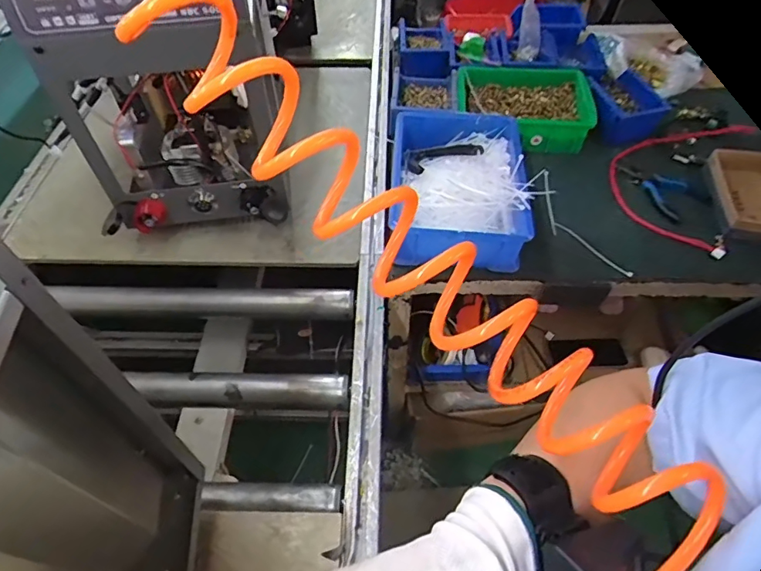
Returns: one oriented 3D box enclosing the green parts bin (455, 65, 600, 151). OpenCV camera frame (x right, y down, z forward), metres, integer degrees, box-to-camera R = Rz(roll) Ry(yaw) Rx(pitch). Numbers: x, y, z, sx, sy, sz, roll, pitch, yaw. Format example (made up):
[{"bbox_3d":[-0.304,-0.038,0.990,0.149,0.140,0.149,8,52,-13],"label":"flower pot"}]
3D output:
[{"bbox_3d":[0.255,-0.322,0.904,0.241,0.079,0.154,13,53,11],"label":"green parts bin"}]

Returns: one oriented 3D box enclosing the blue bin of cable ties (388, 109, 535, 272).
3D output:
[{"bbox_3d":[0.124,-0.167,0.805,0.203,0.083,0.286,5,52,4],"label":"blue bin of cable ties"}]

